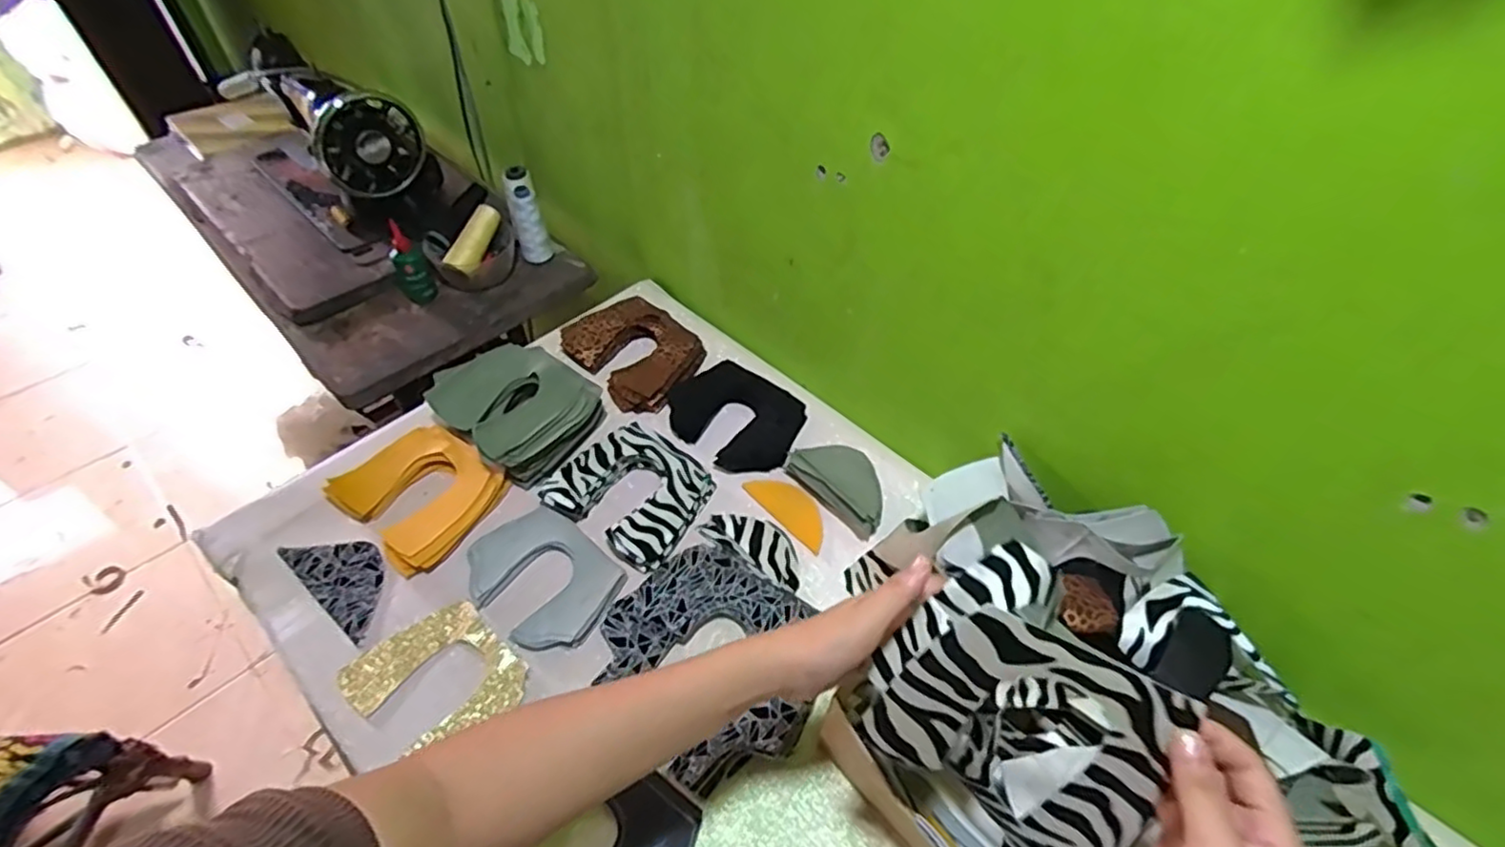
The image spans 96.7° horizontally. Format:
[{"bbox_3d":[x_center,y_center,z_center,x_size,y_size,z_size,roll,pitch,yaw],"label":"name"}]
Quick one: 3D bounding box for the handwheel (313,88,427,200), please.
[{"bbox_3d":[-0.524,-0.384,0.917,0.049,0.134,0.133,36,57,26],"label":"handwheel"}]

